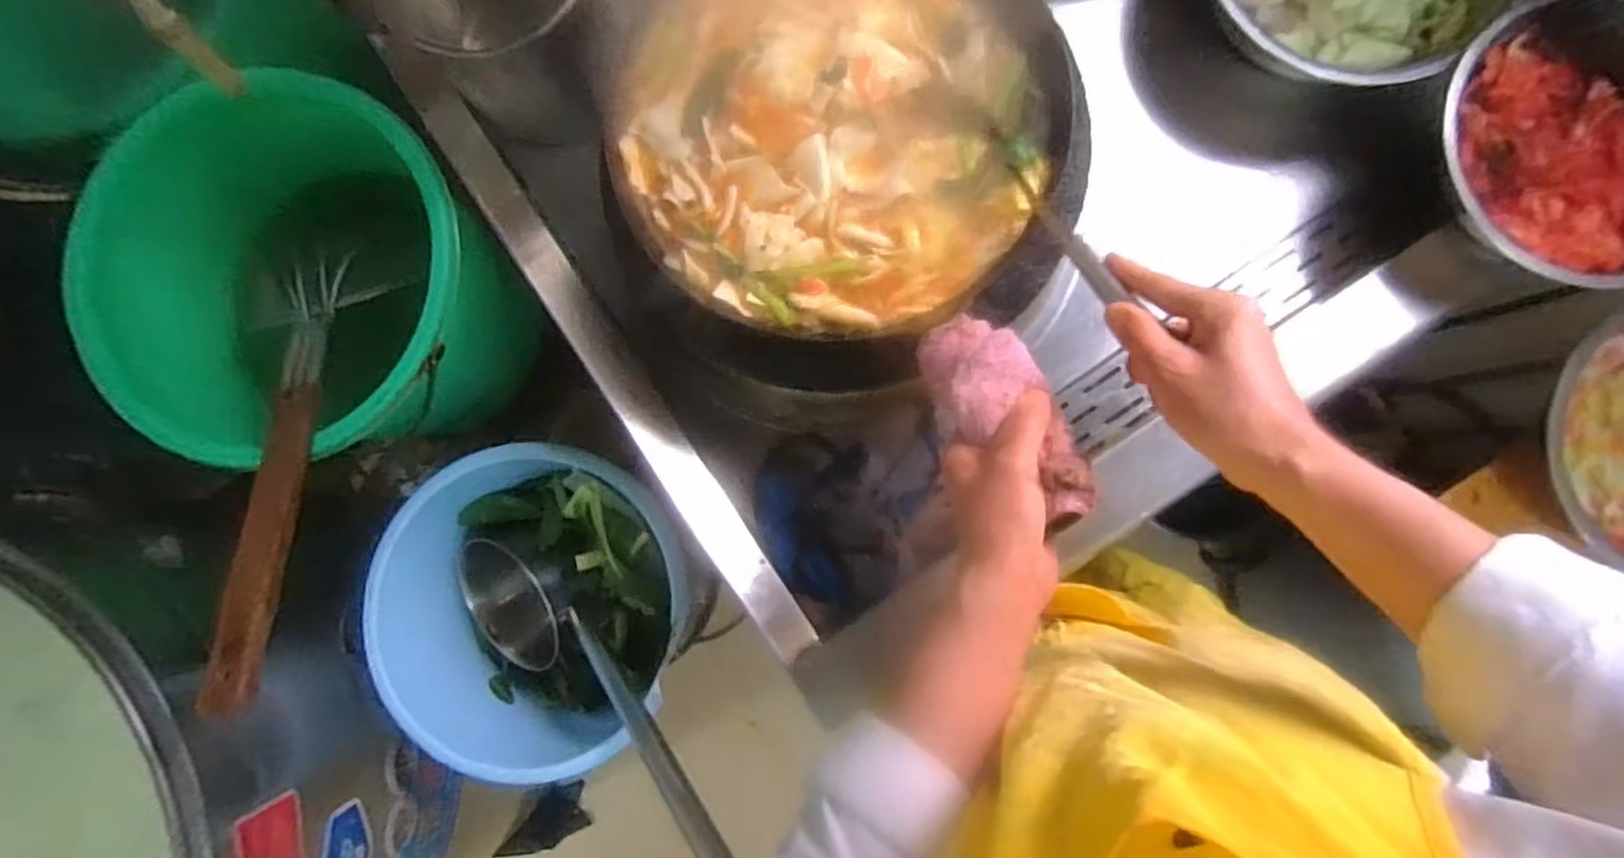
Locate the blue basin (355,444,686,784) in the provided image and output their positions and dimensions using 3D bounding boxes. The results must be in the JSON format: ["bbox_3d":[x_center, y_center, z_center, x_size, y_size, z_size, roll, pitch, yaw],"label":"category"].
[{"bbox_3d":[-0.284,0.174,0.814,0.283,0.168,0.269,0,86,3],"label":"blue basin"}]

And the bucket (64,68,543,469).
[{"bbox_3d":[-0.480,-0.132,0.852,0.334,0.347,0.322,0,86,3],"label":"bucket"}]

